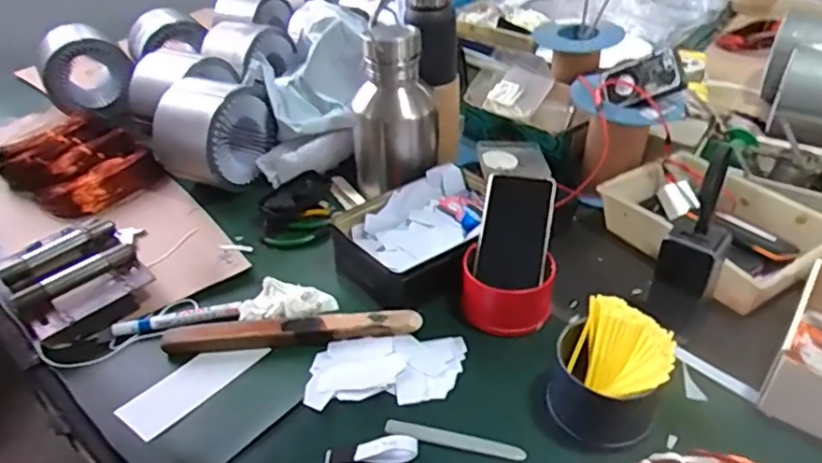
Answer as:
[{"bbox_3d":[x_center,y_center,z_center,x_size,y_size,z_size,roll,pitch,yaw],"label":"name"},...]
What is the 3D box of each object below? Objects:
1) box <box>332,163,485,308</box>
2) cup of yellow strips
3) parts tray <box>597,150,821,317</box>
[{"bbox_3d":[0.019,0.003,0.764,0.210,0.055,0.158,-23,42,-23],"label":"box"},{"bbox_3d":[0.186,0.135,0.577,0.102,0.094,0.101,14,41,22],"label":"cup of yellow strips"},{"bbox_3d":[0.385,-0.007,0.774,0.175,0.059,0.252,-21,41,-20],"label":"parts tray"}]

